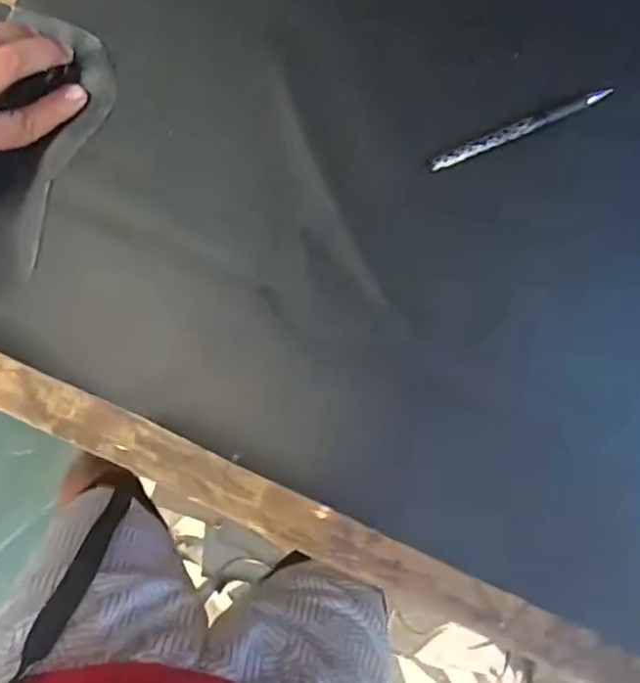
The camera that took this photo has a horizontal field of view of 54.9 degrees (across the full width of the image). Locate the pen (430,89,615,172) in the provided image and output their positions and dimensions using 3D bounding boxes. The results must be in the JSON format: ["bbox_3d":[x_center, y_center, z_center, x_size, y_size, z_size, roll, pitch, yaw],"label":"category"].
[{"bbox_3d":[0.139,-0.148,0.428,0.133,0.006,0.010,-23,90,2],"label":"pen"}]

